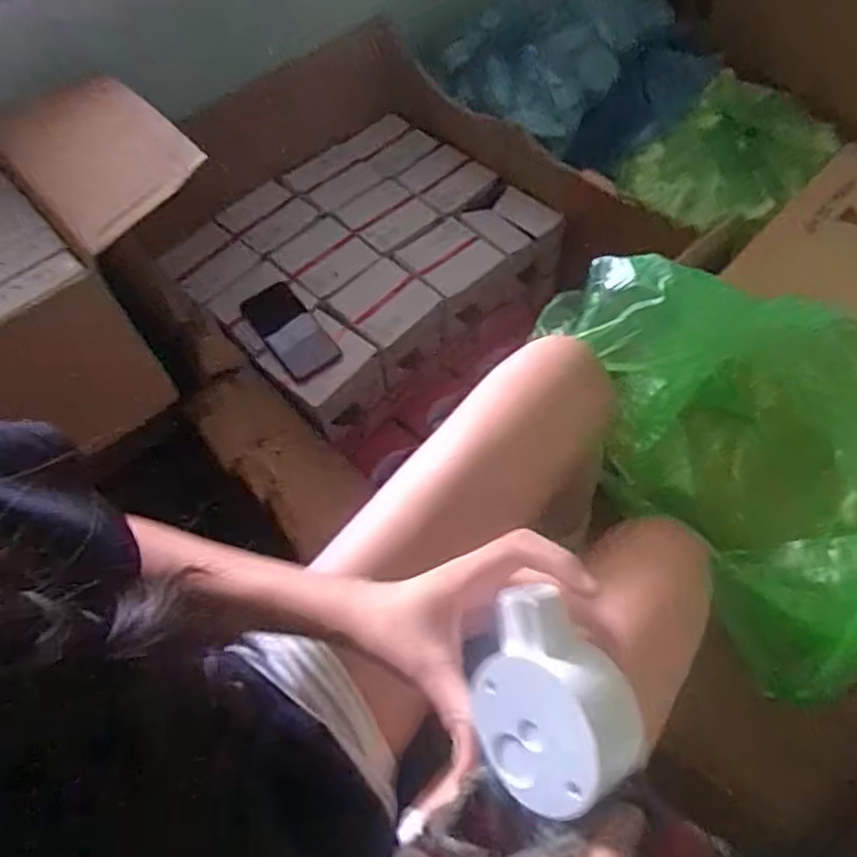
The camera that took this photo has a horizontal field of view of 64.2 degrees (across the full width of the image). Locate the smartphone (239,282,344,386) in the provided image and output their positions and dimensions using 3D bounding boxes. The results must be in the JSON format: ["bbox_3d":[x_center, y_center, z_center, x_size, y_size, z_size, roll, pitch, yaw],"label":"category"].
[{"bbox_3d":[-0.194,-0.136,0.959,0.079,0.016,0.170,-32,64,-15],"label":"smartphone"}]

